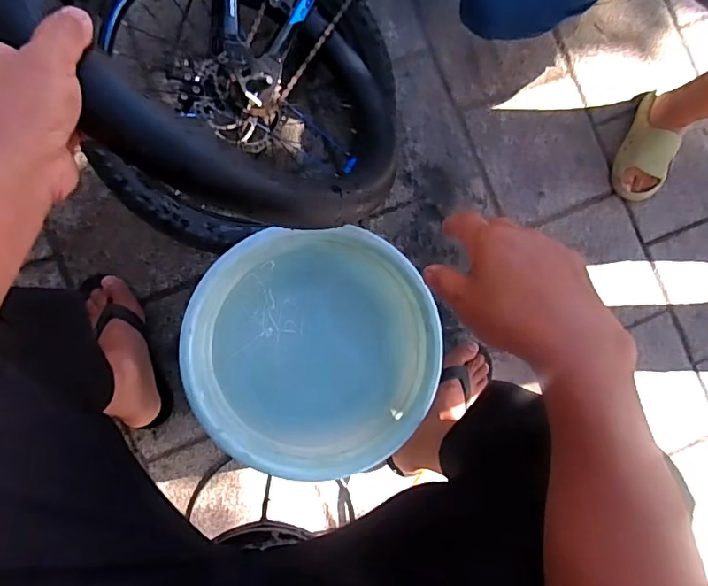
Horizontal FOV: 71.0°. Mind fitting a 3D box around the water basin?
[{"bbox_3d":[-0.069,0.089,0.820,0.365,0.194,0.360,-3,89,-7],"label":"water basin"}]

